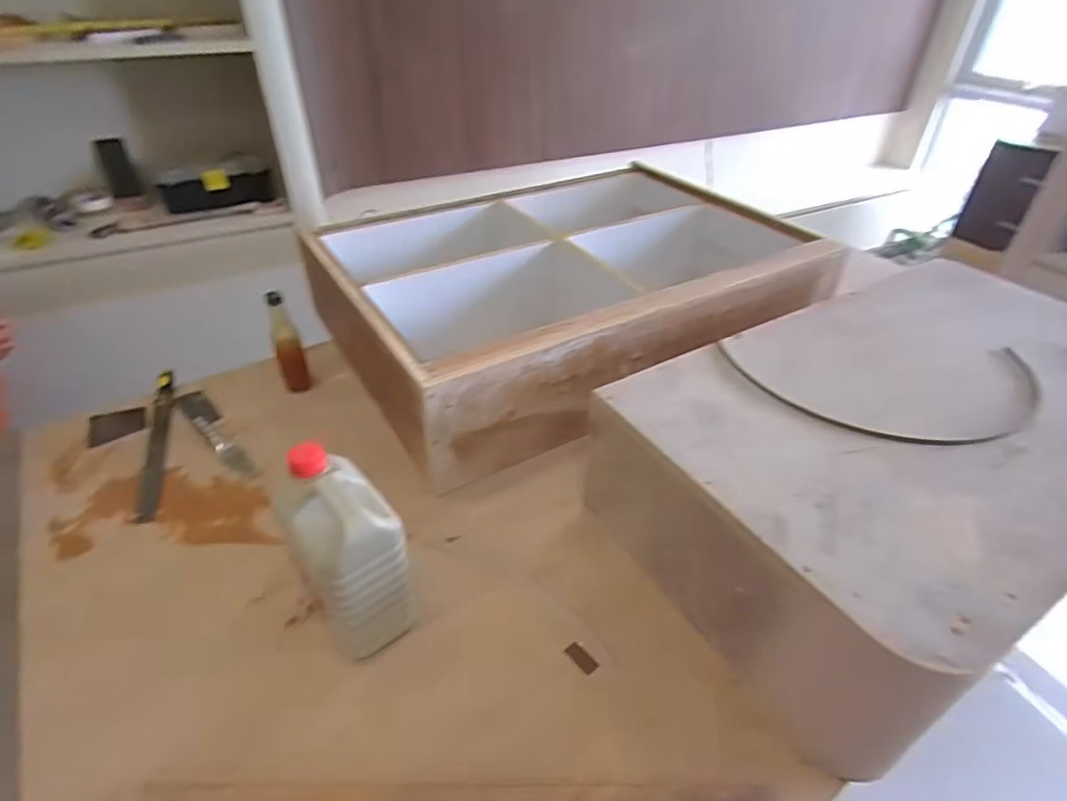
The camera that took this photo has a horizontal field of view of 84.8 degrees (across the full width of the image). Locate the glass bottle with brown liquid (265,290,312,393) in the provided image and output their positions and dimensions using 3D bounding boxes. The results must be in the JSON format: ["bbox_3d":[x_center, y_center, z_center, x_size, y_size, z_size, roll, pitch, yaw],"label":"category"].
[{"bbox_3d":[-0.472,-0.108,1.122,0.052,0.194,0.048,-15,41,-20],"label":"glass bottle with brown liquid"}]

